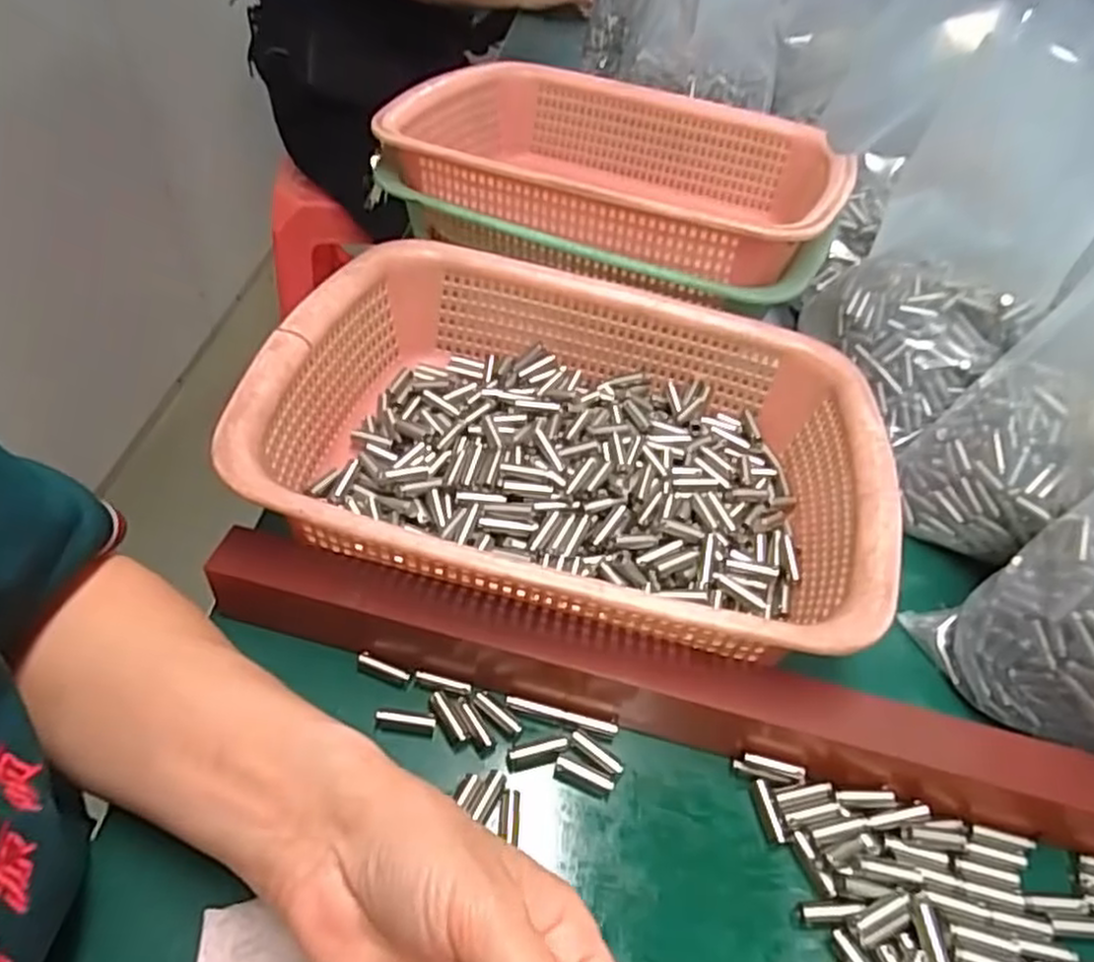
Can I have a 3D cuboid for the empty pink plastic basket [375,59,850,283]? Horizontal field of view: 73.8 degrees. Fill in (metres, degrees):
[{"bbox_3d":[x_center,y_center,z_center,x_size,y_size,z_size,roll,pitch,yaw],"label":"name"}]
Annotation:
[{"bbox_3d":[0.051,-0.217,0.520,0.292,0.080,0.222,17,48,11],"label":"empty pink plastic basket"}]

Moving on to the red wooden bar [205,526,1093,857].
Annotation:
[{"bbox_3d":[0.049,0.084,0.305,0.391,0.046,0.028,12,47,6],"label":"red wooden bar"}]

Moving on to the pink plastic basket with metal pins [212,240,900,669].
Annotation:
[{"bbox_3d":[0.016,-0.022,0.370,0.291,0.076,0.219,11,47,5],"label":"pink plastic basket with metal pins"}]

